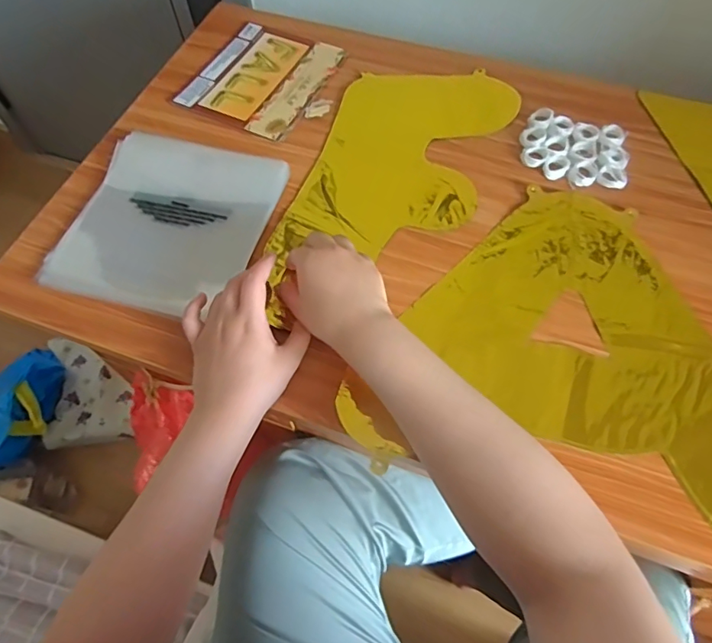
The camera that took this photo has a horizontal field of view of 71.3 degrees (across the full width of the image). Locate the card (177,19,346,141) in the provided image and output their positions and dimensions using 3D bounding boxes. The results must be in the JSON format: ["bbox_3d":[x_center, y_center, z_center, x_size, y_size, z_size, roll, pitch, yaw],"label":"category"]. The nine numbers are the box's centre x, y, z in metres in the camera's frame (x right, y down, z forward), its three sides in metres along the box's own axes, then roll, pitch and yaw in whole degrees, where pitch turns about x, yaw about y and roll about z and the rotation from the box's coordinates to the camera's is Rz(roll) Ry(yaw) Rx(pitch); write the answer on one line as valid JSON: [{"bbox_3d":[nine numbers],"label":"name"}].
[{"bbox_3d":[-0.116,-0.325,0.666,0.177,0.006,0.188,24,65,11],"label":"card"}]

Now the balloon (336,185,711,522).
[{"bbox_3d":[0.210,0.015,0.479,0.382,0.005,0.335,14,64,8],"label":"balloon"}]

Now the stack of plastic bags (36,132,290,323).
[{"bbox_3d":[-0.204,-0.108,0.544,0.203,0.018,0.199,14,76,4],"label":"stack of plastic bags"}]

